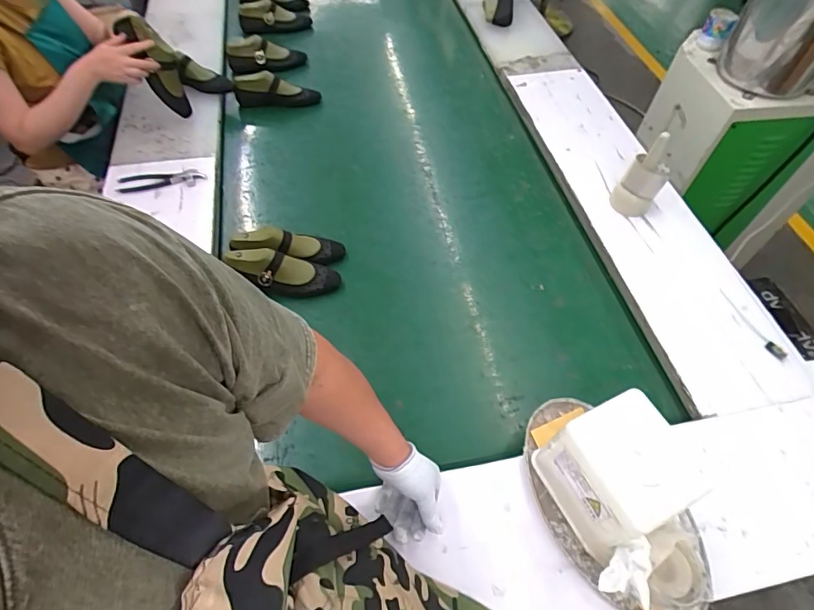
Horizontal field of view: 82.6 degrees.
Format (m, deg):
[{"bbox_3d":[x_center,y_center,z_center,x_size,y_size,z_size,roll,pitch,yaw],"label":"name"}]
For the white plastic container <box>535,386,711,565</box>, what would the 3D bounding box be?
[{"bbox_3d":[0.287,0.239,0.643,0.140,0.158,0.162,-21,59,-15],"label":"white plastic container"}]

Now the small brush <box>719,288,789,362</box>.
[{"bbox_3d":[0.675,0.035,0.912,0.026,0.008,0.172,-17,58,-14],"label":"small brush"}]

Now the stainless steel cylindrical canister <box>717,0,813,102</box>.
[{"bbox_3d":[0.969,-0.697,1.154,0.215,0.254,0.226,-35,63,-22],"label":"stainless steel cylindrical canister"}]

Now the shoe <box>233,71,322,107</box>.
[{"bbox_3d":[-0.395,-0.650,1.392,0.246,0.085,0.066,4,56,2],"label":"shoe"}]

